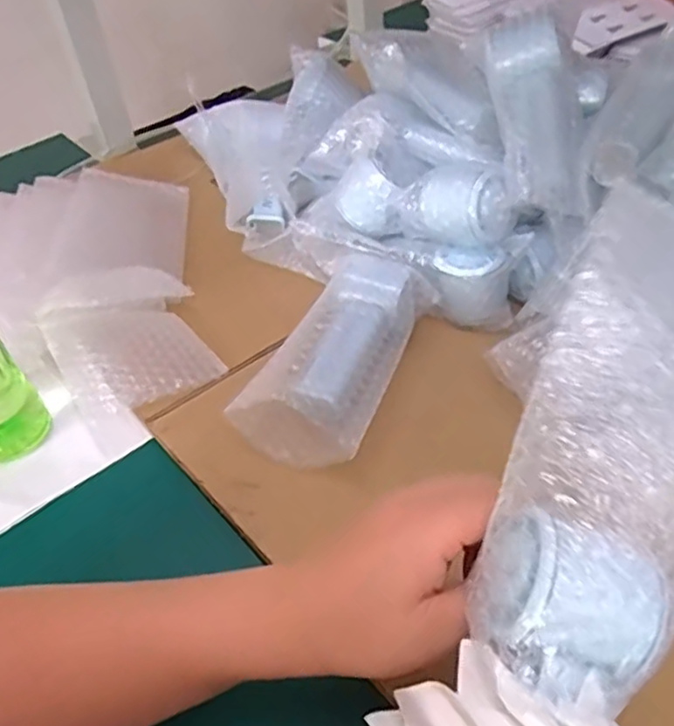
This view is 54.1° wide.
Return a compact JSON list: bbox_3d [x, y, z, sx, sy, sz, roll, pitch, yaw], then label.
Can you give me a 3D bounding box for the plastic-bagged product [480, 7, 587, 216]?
[{"bbox_3d":[0.163,-0.195,0.528,0.066,0.033,0.189,-3,68,3],"label":"plastic-bagged product"}]

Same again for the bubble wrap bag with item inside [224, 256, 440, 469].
[{"bbox_3d":[0.006,-0.009,0.515,0.096,0.060,0.192,17,48,22],"label":"bubble wrap bag with item inside"}]

